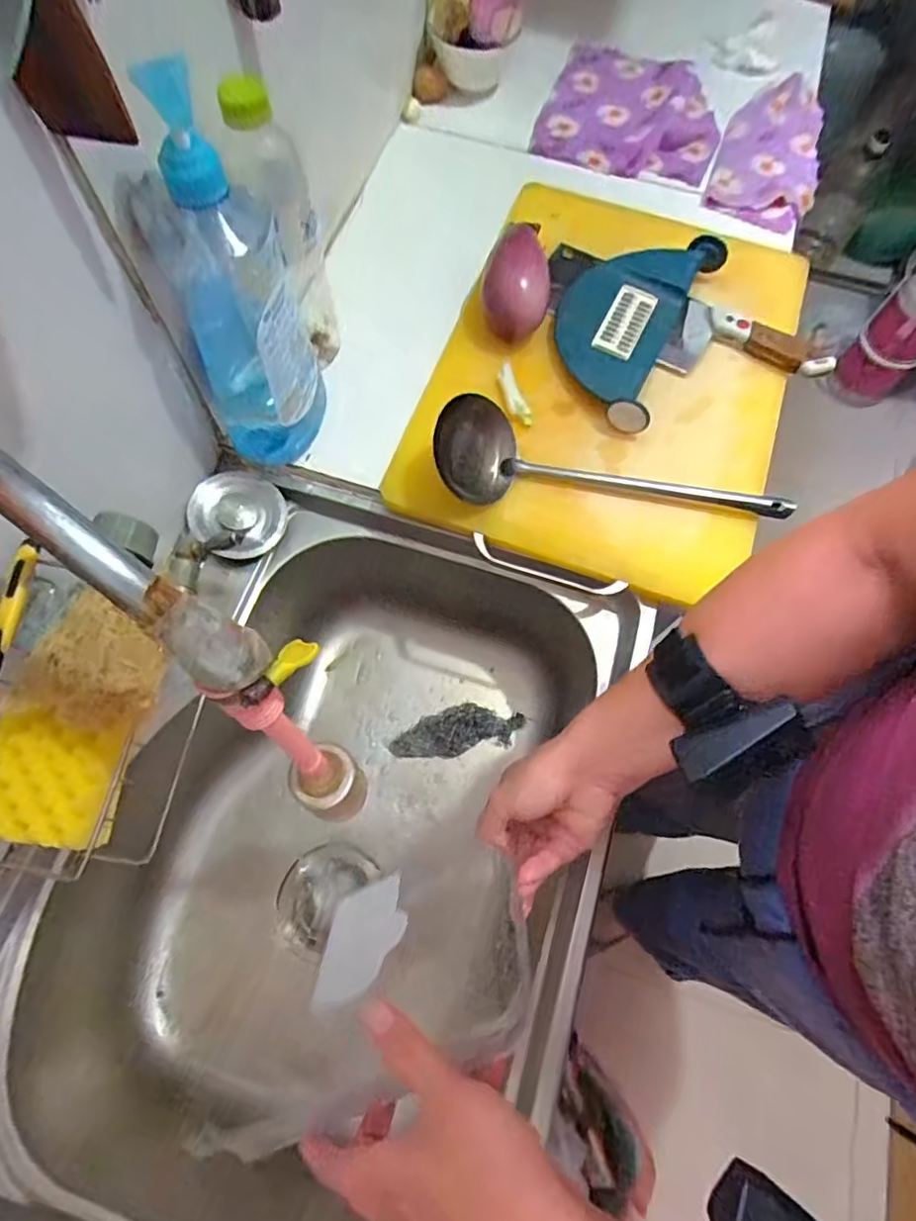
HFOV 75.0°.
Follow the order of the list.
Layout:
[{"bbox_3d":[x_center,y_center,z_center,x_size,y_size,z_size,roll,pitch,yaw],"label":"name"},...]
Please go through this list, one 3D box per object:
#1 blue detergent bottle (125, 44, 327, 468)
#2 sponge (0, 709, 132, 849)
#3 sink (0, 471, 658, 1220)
[{"bbox_3d":[-0.162,-0.223,0.449,0.090,0.282,0.076,-19,71,-9],"label":"blue detergent bottle"},{"bbox_3d":[-0.225,0.092,0.329,0.067,0.029,0.065,6,69,0],"label":"sponge"},{"bbox_3d":[-0.116,0.206,0.554,0.410,0.249,0.559,19,70,5],"label":"sink"}]

